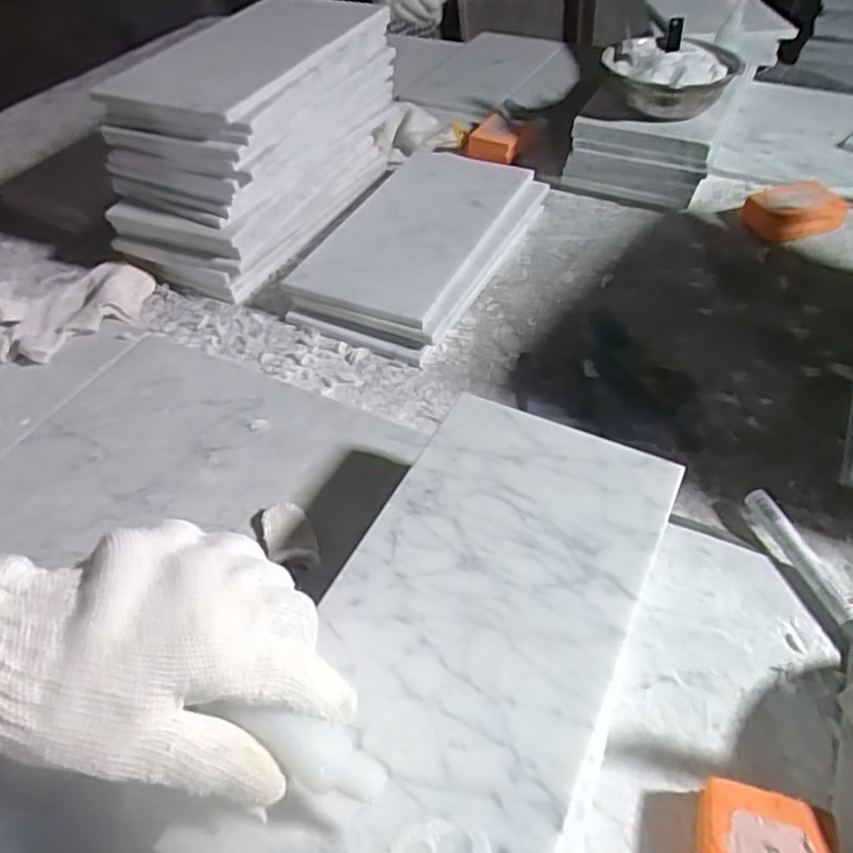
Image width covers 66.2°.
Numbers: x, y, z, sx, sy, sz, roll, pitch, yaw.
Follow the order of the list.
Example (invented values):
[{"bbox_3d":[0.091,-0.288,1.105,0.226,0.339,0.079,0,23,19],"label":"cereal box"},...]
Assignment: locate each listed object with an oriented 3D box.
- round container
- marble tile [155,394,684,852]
[{"bbox_3d":[0.283,-0.413,0.763,0.152,0.043,0.160,-1,45,1],"label":"round container"},{"bbox_3d":[0.021,0.104,0.338,0.150,0.005,0.303,16,50,17],"label":"marble tile"}]

